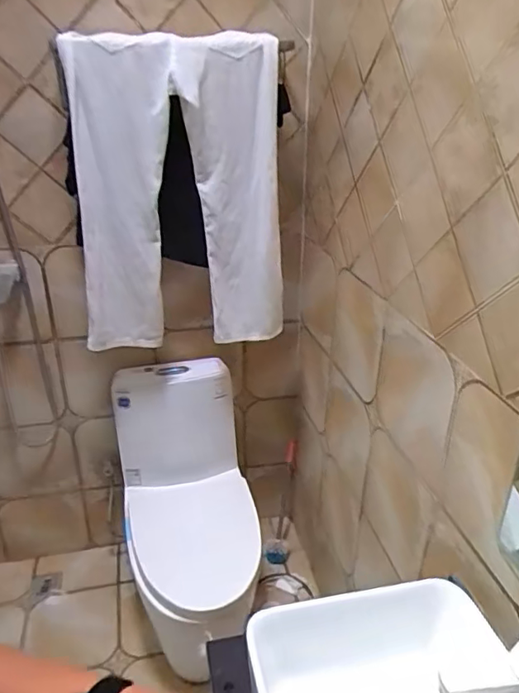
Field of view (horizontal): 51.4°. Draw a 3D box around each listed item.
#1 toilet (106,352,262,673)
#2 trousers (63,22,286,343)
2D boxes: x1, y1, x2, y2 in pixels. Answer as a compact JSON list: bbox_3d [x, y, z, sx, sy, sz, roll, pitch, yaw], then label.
[{"bbox_3d":[-0.187,0.507,1.581,0.396,0.683,0.658,-7,28,-13],"label":"toilet"},{"bbox_3d":[-0.187,-0.337,1.312,0.481,0.728,0.109,-6,32,-14],"label":"trousers"}]

